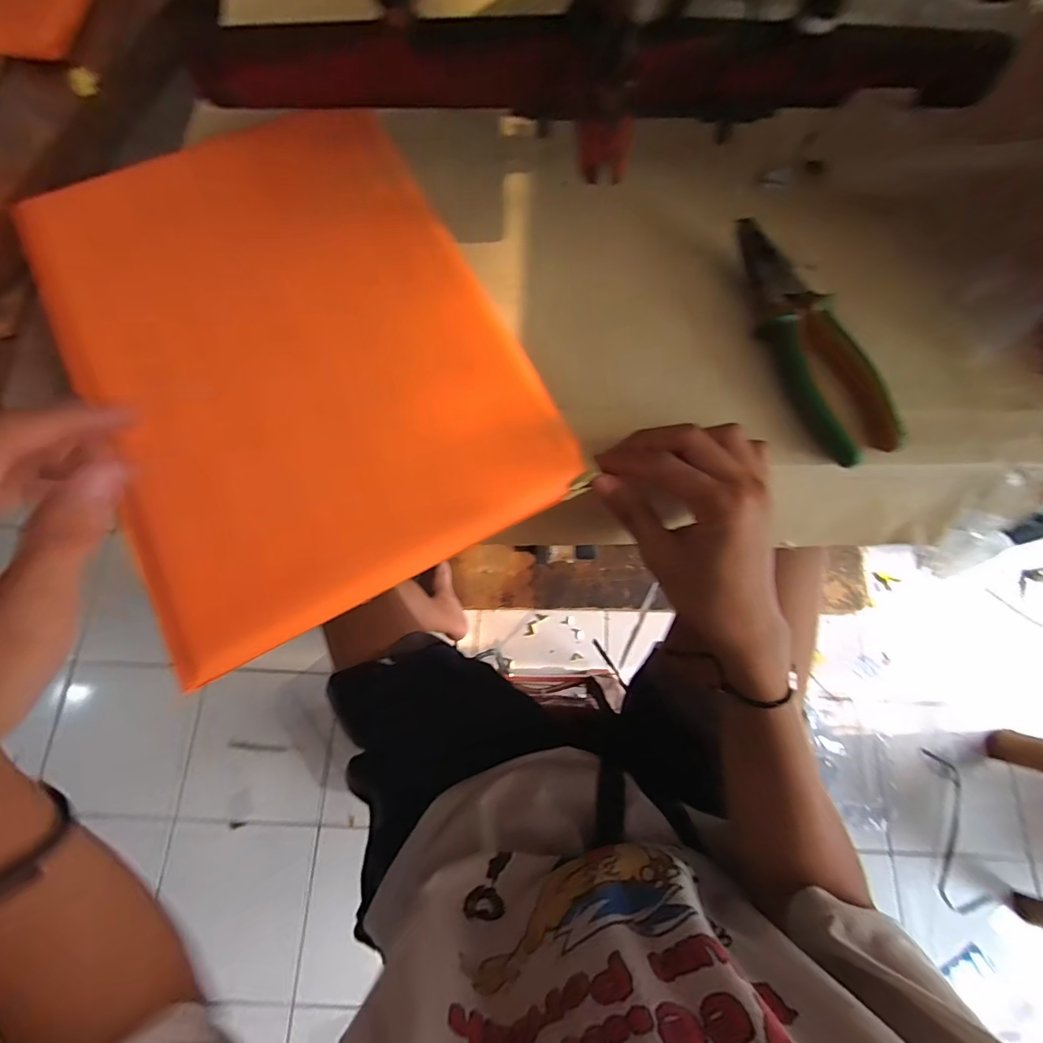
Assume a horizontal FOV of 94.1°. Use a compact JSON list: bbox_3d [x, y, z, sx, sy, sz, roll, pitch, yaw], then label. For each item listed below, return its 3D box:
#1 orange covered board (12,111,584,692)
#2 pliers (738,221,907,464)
[{"bbox_3d":[-0.140,-0.112,0.295,0.239,0.020,0.328,-28,76,-10],"label":"orange covered board"},{"bbox_3d":[0.177,-0.117,0.308,0.048,0.022,0.171,-21,75,-8],"label":"pliers"}]

